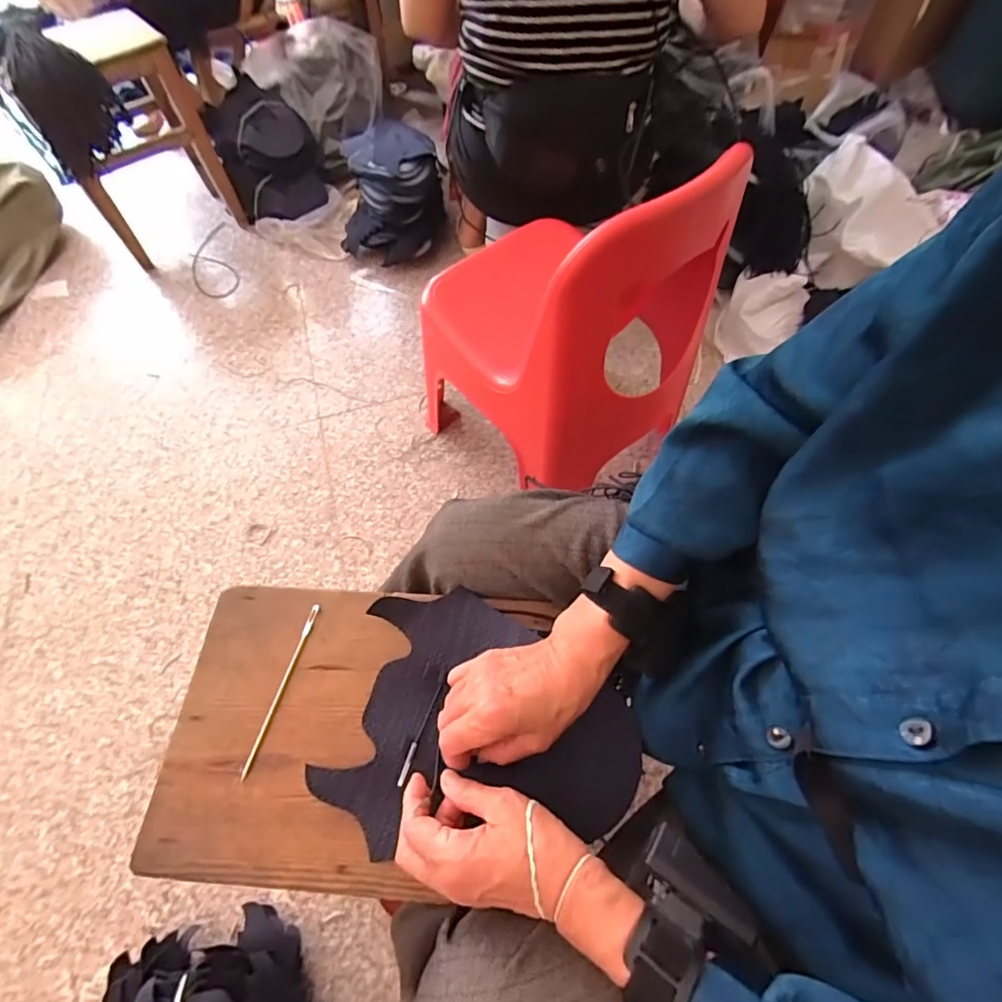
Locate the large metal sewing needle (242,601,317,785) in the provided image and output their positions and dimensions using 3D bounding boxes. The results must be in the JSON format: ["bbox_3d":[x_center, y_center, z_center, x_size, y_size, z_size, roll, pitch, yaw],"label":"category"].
[{"bbox_3d":[-0.193,0.162,0.444,0.007,0.010,0.146,13,62,8],"label":"large metal sewing needle"}]

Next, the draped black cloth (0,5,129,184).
[{"bbox_3d":[-1.001,-0.906,1.122,0.164,0.272,0.202,39,68,20],"label":"draped black cloth"}]

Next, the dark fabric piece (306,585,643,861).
[{"bbox_3d":[-0.012,0.185,0.411,0.241,0.020,0.197,15,62,9],"label":"dark fabric piece"}]

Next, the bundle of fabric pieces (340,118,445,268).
[{"bbox_3d":[-0.290,-0.812,1.344,0.260,0.218,0.307,4,61,3],"label":"bundle of fabric pieces"}]

